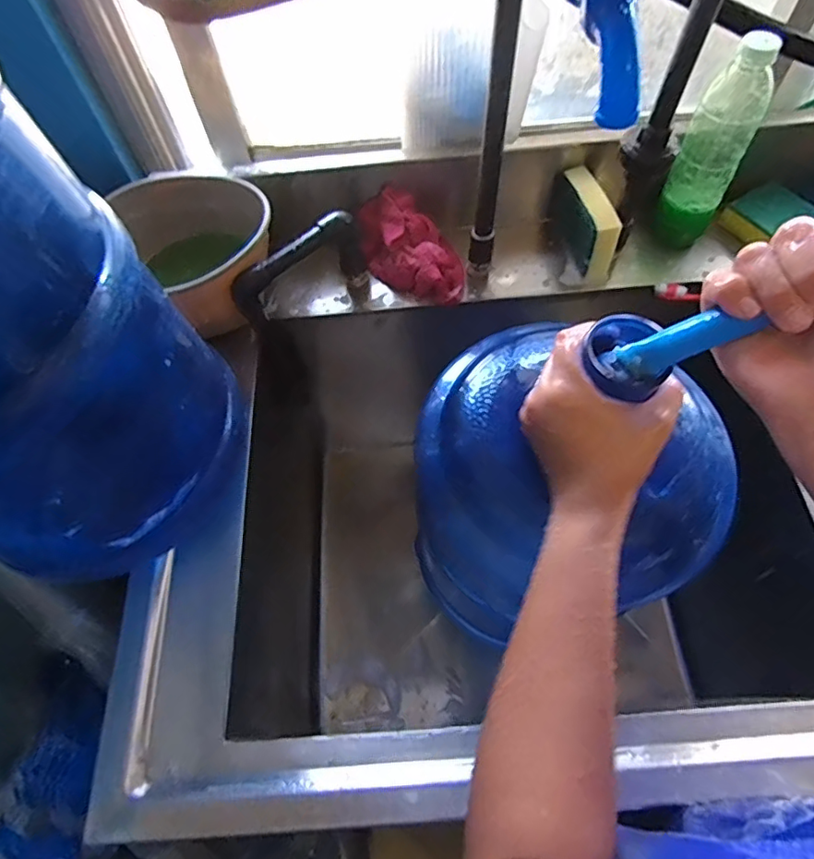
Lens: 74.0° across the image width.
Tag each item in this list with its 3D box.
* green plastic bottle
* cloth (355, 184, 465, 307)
[{"bbox_3d":[0.320,-0.289,0.566,0.063,0.210,0.055,27,66,16],"label":"green plastic bottle"},{"bbox_3d":[0.007,-0.212,0.625,0.144,0.069,0.079,33,68,19],"label":"cloth"}]

